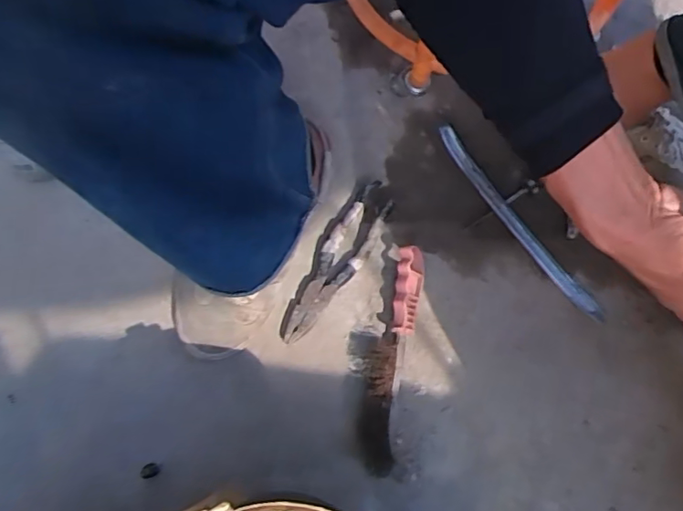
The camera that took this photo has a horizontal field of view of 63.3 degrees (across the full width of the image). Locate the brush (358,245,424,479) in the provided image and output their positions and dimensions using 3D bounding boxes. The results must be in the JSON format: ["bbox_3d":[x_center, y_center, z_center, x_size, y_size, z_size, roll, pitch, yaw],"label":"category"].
[{"bbox_3d":[0.052,0.104,0.580,0.048,0.040,0.239,10,71,1],"label":"brush"}]

